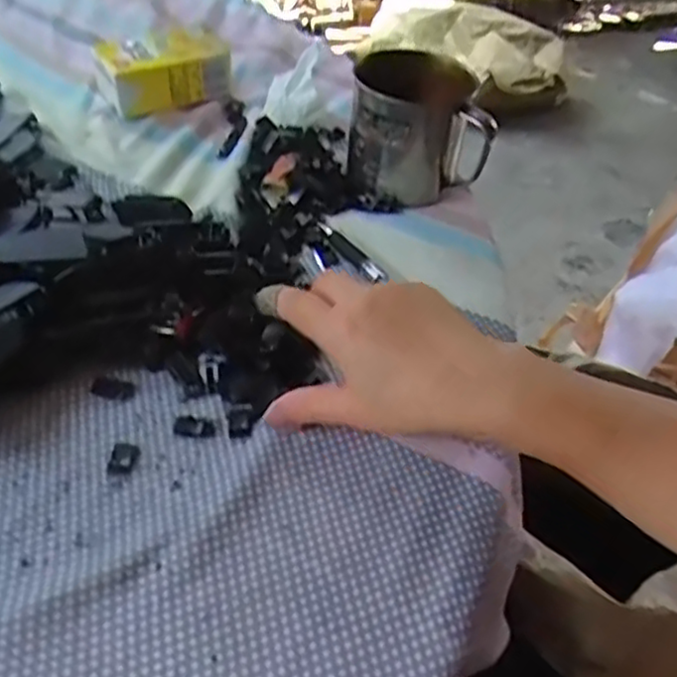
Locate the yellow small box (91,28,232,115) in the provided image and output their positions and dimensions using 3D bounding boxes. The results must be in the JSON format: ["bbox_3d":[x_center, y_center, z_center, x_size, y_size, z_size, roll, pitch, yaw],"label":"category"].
[{"bbox_3d":[-0.157,-0.238,0.635,0.107,0.042,0.068,-18,51,-22],"label":"yellow small box"}]

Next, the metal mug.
[{"bbox_3d":[0.059,-0.159,0.547,0.098,0.085,0.074,4,46,-2],"label":"metal mug"}]

